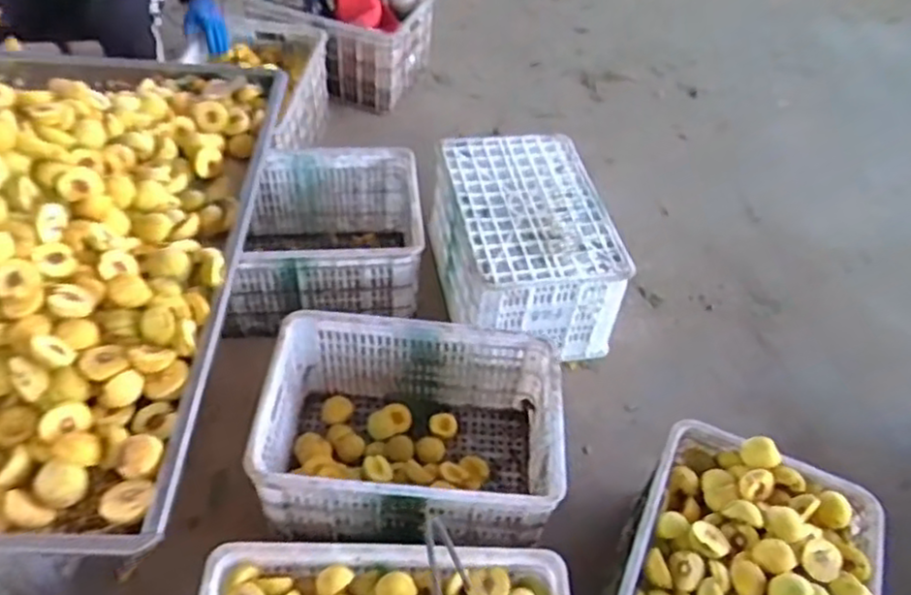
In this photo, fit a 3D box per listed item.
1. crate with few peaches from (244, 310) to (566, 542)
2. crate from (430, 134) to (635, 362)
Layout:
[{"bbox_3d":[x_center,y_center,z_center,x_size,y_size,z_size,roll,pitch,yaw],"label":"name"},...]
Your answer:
[{"bbox_3d":[-0.077,0.273,1.364,0.527,0.263,0.354,3,48,2],"label":"crate with few peaches"},{"bbox_3d":[0.151,-0.125,1.681,0.352,0.268,0.493,-9,48,-9],"label":"crate"}]

